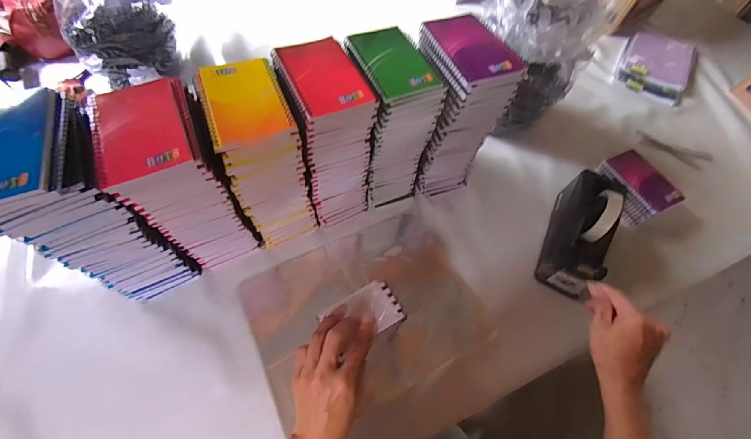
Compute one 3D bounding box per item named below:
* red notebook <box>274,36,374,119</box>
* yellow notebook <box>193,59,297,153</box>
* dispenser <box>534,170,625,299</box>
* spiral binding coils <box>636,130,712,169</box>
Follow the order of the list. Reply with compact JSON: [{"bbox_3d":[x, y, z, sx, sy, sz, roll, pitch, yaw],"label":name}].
[{"bbox_3d":[-0.065,-0.177,0.395,0.086,0.012,0.124,-24,66,-16],"label":"red notebook"},{"bbox_3d":[-0.154,-0.140,0.381,0.090,0.018,0.123,-20,65,-15],"label":"yellow notebook"},{"bbox_3d":[0.339,0.018,0.541,0.072,0.105,0.209,22,75,10],"label":"dispenser"},{"bbox_3d":[0.666,-0.160,0.733,0.146,0.015,0.048,38,66,18],"label":"spiral binding coils"}]

